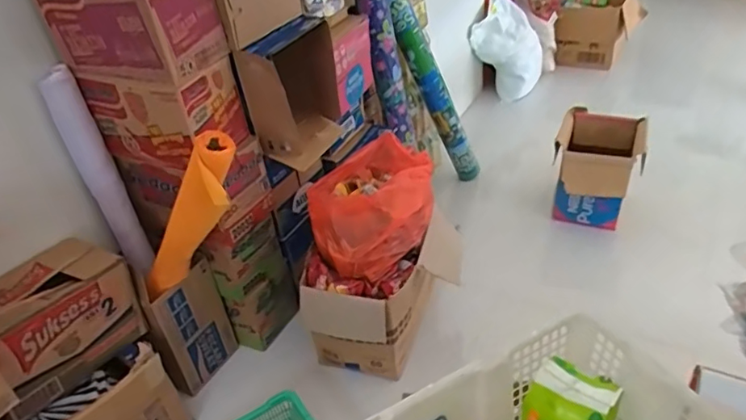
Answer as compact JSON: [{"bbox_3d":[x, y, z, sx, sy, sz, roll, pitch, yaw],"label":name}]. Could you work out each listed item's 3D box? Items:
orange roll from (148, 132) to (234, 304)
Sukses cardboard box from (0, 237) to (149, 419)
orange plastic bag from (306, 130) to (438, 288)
[{"bbox_3d":[-0.466,0.043,1.403,0.120,0.565,0.100,32,40,-6],"label":"orange roll"},{"bbox_3d":[-0.797,0.286,1.390,0.221,0.258,0.354,20,44,32],"label":"Sukses cardboard box"},{"bbox_3d":[0.009,-0.018,1.622,0.269,0.193,0.449,21,45,33],"label":"orange plastic bag"}]

